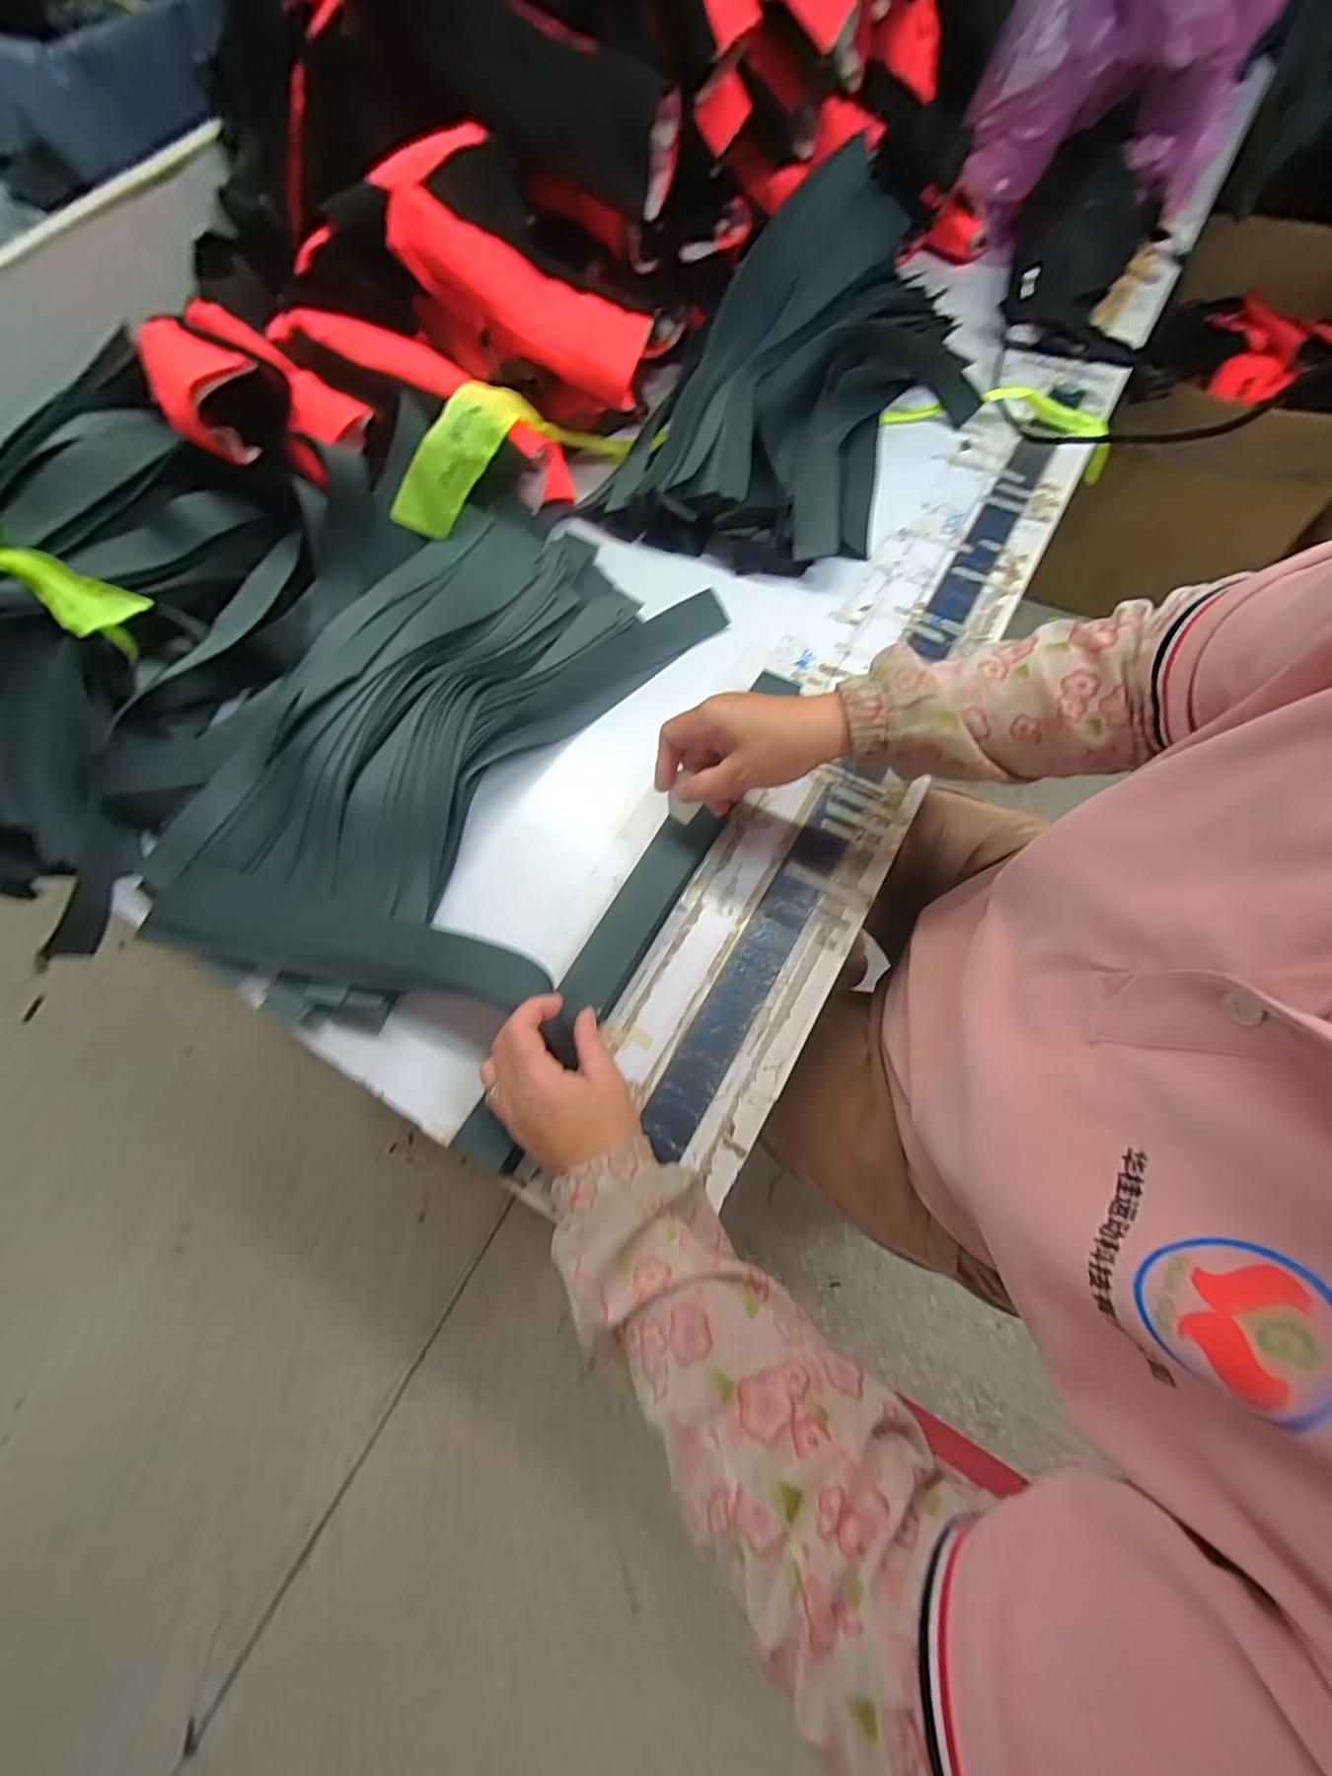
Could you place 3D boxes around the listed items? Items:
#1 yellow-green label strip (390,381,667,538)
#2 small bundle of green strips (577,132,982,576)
[{"bbox_3d":[-0.140,-0.444,0.573,0.051,0.093,0.294,45,64,11],"label":"yellow-green label strip"},{"bbox_3d":[0.151,-0.557,0.604,0.322,0.096,0.474,25,73,11],"label":"small bundle of green strips"}]

